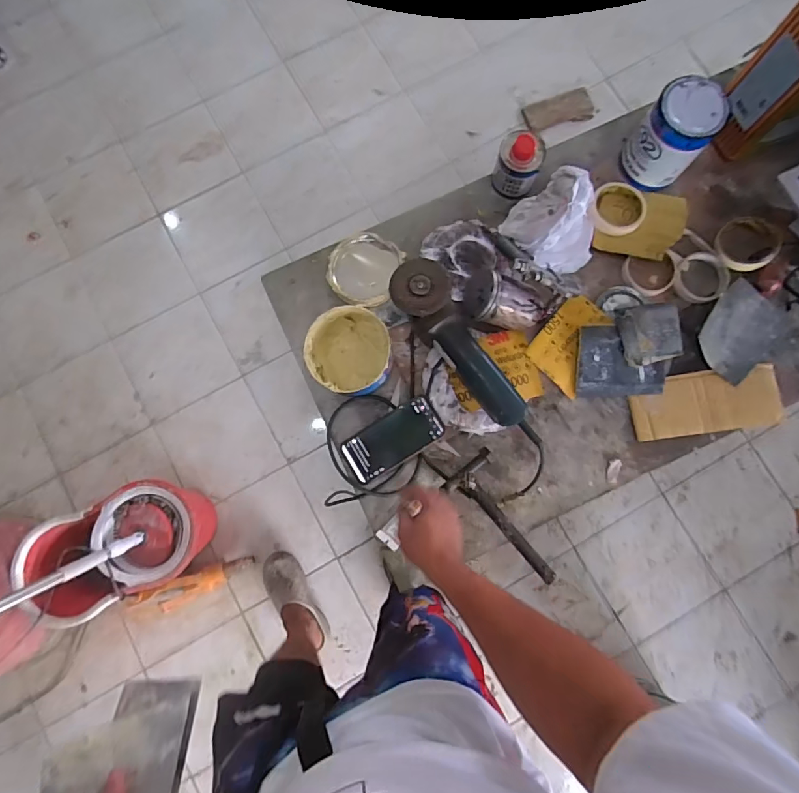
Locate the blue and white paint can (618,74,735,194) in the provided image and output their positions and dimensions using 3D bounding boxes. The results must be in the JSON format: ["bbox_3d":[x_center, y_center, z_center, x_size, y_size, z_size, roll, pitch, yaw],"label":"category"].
[{"bbox_3d":[0.427,-0.412,0.720,0.101,0.119,0.105,0,81,1],"label":"blue and white paint can"}]

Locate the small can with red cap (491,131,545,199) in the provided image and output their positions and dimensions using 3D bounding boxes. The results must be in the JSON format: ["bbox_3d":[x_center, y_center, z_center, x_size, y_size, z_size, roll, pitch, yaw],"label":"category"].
[{"bbox_3d":[0.193,-0.380,0.756,0.076,0.084,0.066,18,81,3],"label":"small can with red cap"}]

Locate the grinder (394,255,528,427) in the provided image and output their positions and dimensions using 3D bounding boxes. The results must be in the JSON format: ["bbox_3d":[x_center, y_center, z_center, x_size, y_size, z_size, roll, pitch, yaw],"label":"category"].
[{"bbox_3d":[0.094,-0.083,0.700,0.086,0.080,0.284,-39,82,-5],"label":"grinder"}]

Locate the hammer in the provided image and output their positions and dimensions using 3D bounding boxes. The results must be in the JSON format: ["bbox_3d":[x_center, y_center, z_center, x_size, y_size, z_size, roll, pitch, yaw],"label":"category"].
[{"bbox_3d":[0.166,0.185,0.698,0.095,0.034,0.208,-42,83,-6],"label":"hammer"}]

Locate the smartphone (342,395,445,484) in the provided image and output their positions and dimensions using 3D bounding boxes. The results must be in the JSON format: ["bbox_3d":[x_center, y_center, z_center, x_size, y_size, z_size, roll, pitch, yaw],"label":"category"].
[{"bbox_3d":[-0.010,0.068,0.722,0.160,0.010,0.075,-32,82,-4],"label":"smartphone"}]

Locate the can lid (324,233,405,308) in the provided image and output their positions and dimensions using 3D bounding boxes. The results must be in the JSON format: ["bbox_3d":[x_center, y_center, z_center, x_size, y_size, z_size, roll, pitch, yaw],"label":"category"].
[{"bbox_3d":[-0.061,-0.215,0.769,0.113,0.012,0.125,21,82,4],"label":"can lid"}]

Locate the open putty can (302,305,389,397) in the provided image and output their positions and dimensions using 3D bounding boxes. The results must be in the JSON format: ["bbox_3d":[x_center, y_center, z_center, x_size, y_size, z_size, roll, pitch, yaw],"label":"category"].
[{"bbox_3d":[-0.078,-0.066,0.722,0.128,0.078,0.130,0,81,1],"label":"open putty can"}]

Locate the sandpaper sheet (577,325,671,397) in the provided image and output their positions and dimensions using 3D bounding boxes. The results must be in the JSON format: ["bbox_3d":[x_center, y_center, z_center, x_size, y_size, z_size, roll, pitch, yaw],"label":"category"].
[{"bbox_3d":[0.357,-0.055,0.732,0.142,0.012,0.110,-1,103,-3],"label":"sandpaper sheet"}]

